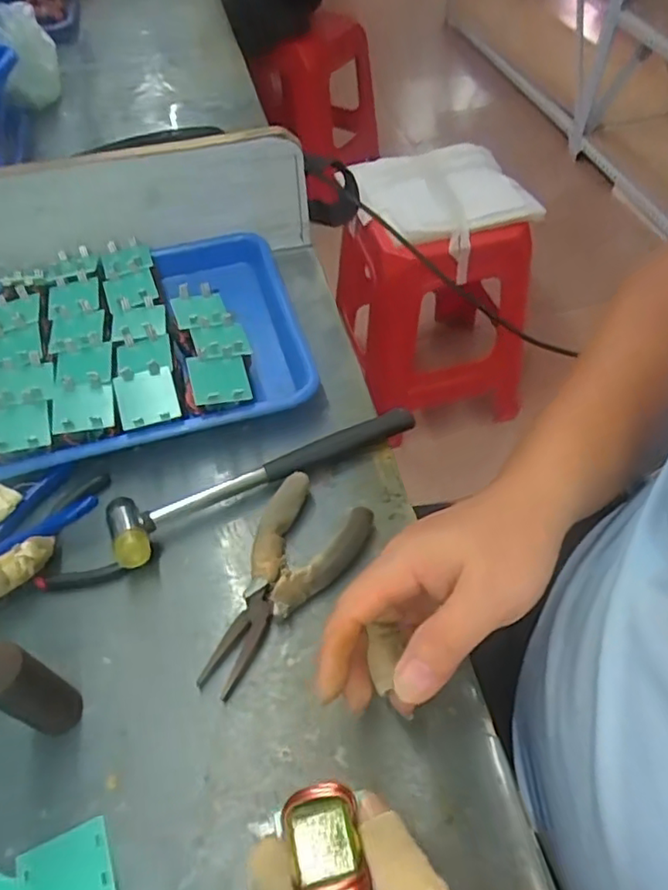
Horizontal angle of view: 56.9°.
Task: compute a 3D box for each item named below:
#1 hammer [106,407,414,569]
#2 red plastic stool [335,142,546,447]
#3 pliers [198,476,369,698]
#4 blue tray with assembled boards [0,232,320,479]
[{"bbox_3d":[-0.045,0.028,0.469,0.245,0.038,0.056,-20,54,-12],"label":"hammer"},{"bbox_3d":[0.206,-0.319,1.311,0.342,0.467,0.330,-15,53,-9],"label":"red plastic stool"},{"bbox_3d":[-0.039,0.094,0.425,0.073,0.029,0.153,25,57,20],"label":"pliers"},{"bbox_3d":[-0.193,-0.096,0.556,0.324,0.054,0.252,-14,53,-8],"label":"blue tray with assembled boards"}]

